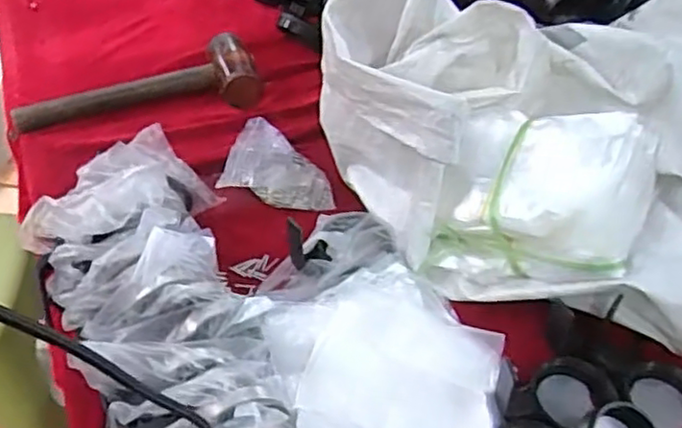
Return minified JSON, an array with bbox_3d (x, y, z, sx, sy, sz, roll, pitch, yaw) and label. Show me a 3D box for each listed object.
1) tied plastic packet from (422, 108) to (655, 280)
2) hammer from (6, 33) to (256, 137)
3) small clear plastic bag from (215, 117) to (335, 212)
[{"bbox_3d":[0.188,-0.027,0.621,0.181,0.080,0.190,7,56,29],"label":"tied plastic packet"},{"bbox_3d":[-0.252,-0.163,0.820,0.293,0.047,0.098,-9,47,-11],"label":"hammer"},{"bbox_3d":[-0.067,-0.058,0.743,0.125,0.025,0.114,8,46,5],"label":"small clear plastic bag"}]

